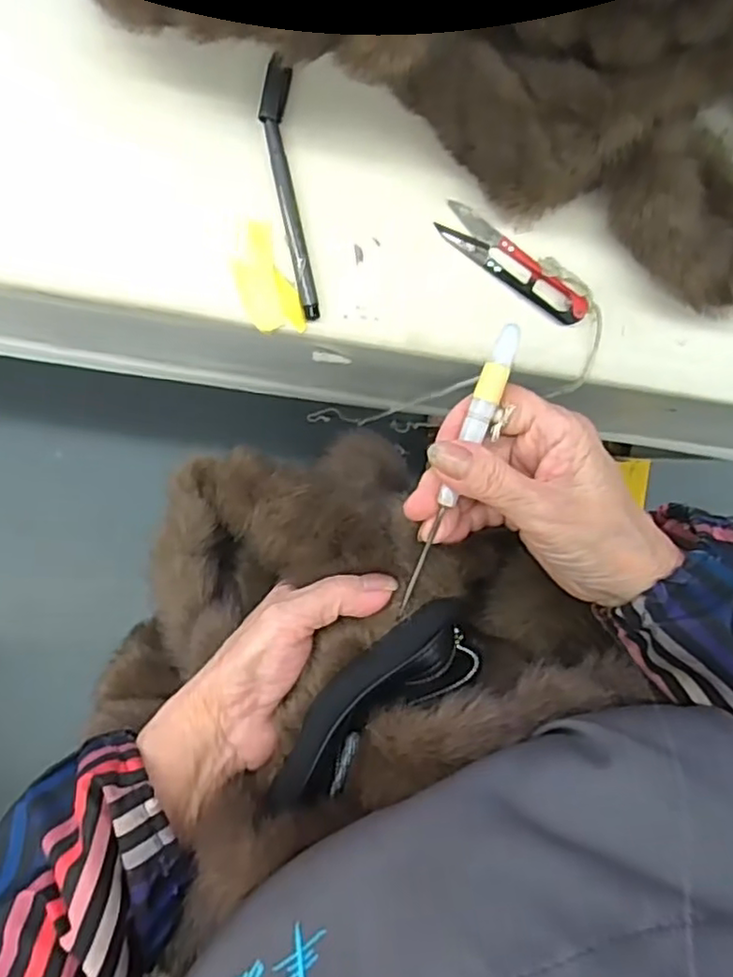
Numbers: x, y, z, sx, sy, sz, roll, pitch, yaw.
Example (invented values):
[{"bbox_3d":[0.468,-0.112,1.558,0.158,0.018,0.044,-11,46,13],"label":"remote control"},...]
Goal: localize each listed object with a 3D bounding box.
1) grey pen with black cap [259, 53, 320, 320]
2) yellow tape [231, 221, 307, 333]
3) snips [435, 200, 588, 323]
[{"bbox_3d":[-0.046,-0.175,0.388,0.020,0.009,0.147,-6,95,-5],"label":"grey pen with black cap"},{"bbox_3d":[-0.061,-0.124,0.394,0.031,0.006,0.066,-21,96,-4],"label":"yellow tape"},{"bbox_3d":[0.091,-0.137,0.404,0.104,0.011,0.023,37,90,-7],"label":"snips"}]

